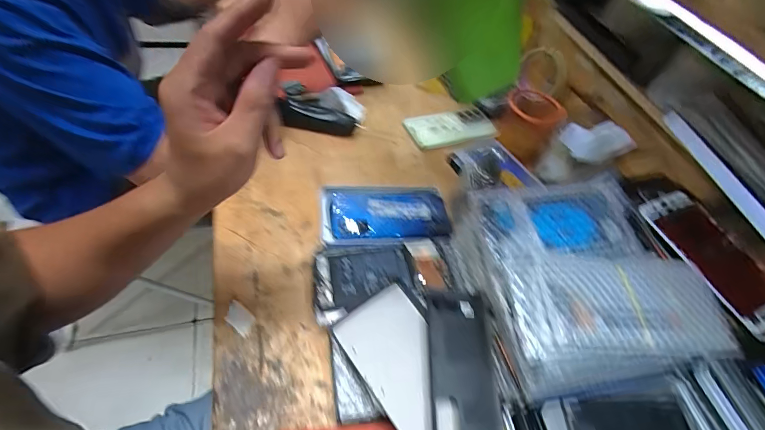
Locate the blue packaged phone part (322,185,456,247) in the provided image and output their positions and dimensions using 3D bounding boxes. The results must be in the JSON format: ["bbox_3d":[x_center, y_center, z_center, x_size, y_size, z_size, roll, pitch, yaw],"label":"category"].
[{"bbox_3d":[0.003,-0.005,0.535,0.176,0.014,0.110,-5,53,-8],"label":"blue packaged phone part"}]

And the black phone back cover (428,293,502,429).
[{"bbox_3d":[0.082,0.152,0.389,0.062,0.010,0.155,2,53,-3],"label":"black phone back cover"}]

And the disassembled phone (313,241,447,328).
[{"bbox_3d":[-0.003,0.073,0.455,0.157,0.011,0.087,-8,57,-10],"label":"disassembled phone"}]

